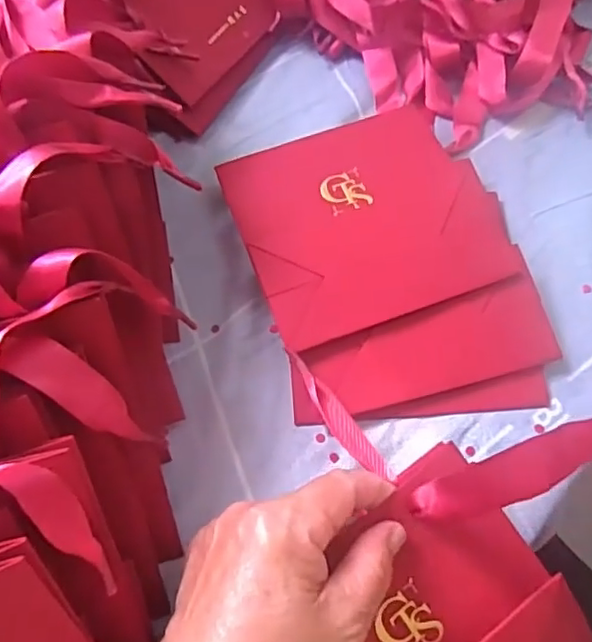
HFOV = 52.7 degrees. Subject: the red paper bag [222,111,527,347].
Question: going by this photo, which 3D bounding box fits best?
[{"bbox_3d":[0.040,-0.065,0.357,0.143,0.011,0.141,-19,61,-8],"label":"red paper bag"}]

